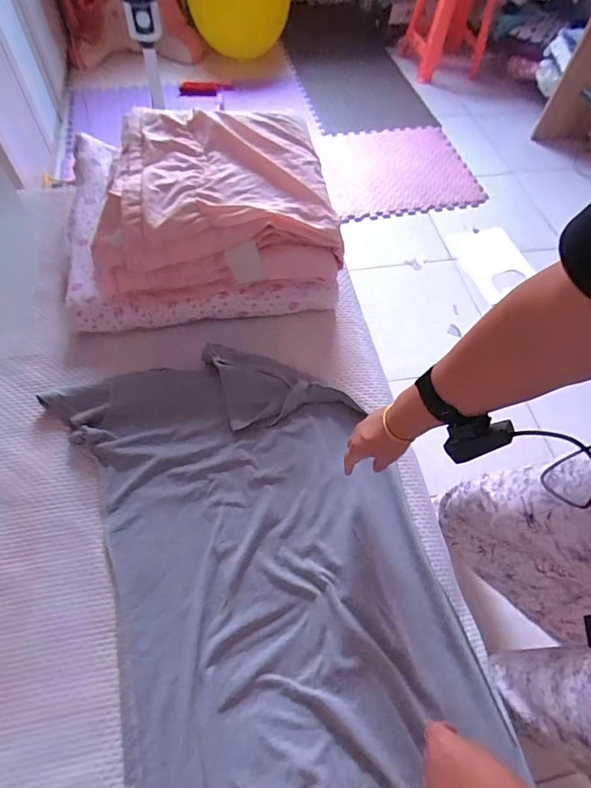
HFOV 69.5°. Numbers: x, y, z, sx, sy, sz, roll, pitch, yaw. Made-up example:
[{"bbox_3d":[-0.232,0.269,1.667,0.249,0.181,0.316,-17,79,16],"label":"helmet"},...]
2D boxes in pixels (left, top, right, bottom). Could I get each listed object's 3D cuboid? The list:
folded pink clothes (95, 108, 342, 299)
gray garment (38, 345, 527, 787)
[{"bbox_3d":[-0.166,-0.404,0.860,0.457,0.125,0.398,-8,62,-9],"label":"folded pink clothes"},{"bbox_3d":[-0.010,0.354,0.598,0.491,0.045,0.973,-16,63,-10],"label":"gray garment"}]

